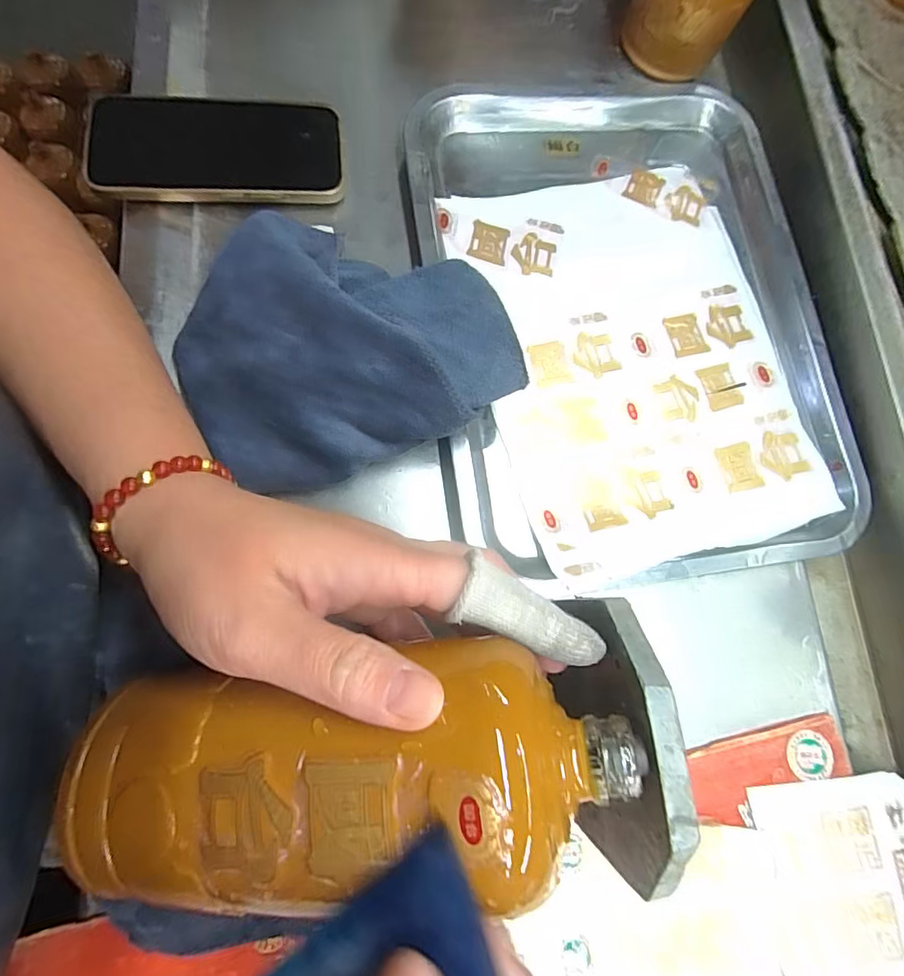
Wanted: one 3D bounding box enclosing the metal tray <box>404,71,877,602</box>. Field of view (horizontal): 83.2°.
[{"bbox_3d":[0.119,-0.120,0.342,0.272,0.037,0.353,-7,77,-2],"label":"metal tray"}]

